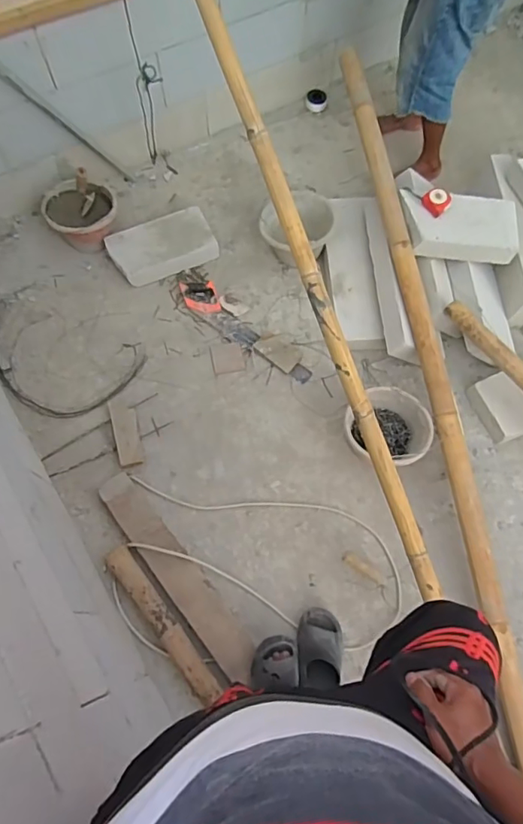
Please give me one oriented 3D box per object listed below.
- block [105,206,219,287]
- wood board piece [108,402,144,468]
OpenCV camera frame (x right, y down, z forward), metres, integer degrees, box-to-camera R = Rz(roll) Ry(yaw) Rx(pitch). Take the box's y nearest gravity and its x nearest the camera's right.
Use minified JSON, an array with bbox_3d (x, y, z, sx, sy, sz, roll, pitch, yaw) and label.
[{"bbox_3d":[-0.346,-0.578,1.824,0.353,0.094,0.199,-25,70,-10],"label":"block"},{"bbox_3d":[-0.411,0.066,1.589,0.074,0.017,0.209,-14,69,-6],"label":"wood board piece"}]

